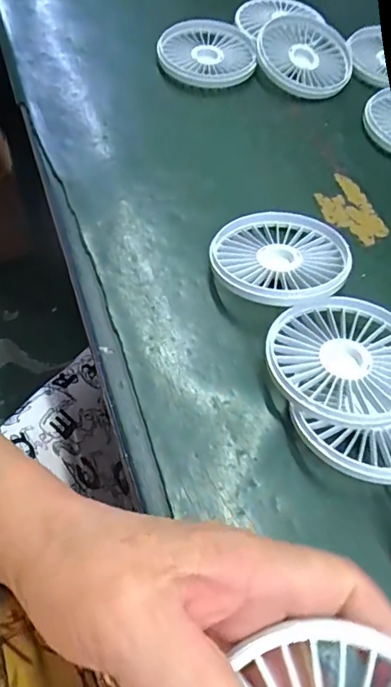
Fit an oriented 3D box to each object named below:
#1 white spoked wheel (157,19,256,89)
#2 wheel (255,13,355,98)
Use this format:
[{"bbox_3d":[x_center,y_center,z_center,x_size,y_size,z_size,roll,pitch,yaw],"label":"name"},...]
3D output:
[{"bbox_3d":[0.010,-0.271,0.455,0.086,0.021,0.087,2,59,-3],"label":"white spoked wheel"},{"bbox_3d":[0.104,-0.272,0.456,0.087,0.009,0.094,3,71,-8],"label":"wheel"}]

